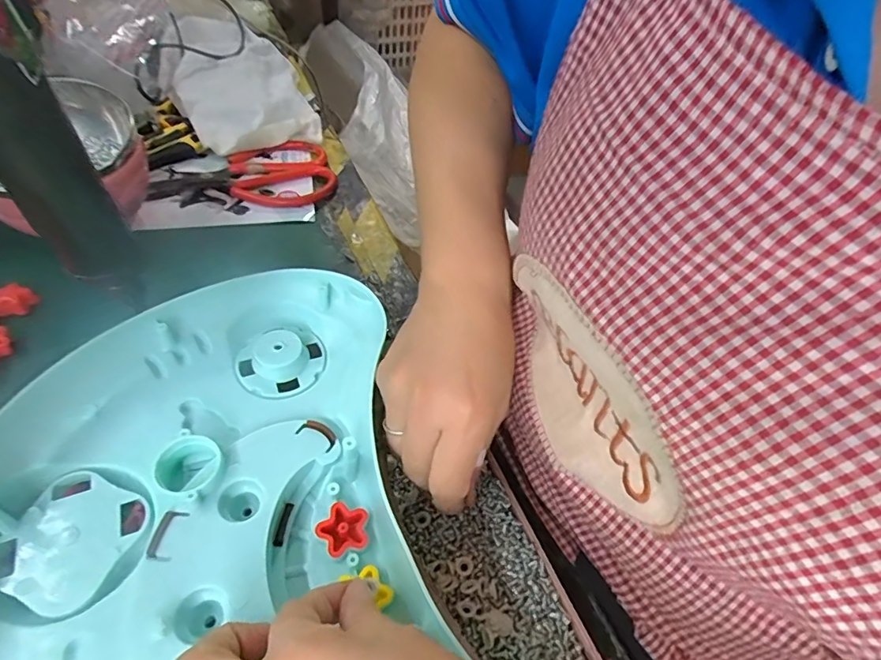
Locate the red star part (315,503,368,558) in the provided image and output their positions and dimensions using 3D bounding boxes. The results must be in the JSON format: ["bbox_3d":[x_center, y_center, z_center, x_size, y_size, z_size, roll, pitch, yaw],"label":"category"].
[{"bbox_3d":[-0.050,0.103,0.252,0.026,0.004,0.025,12,50,4],"label":"red star part"}]

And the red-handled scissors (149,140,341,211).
[{"bbox_3d":[-0.193,-0.145,0.475,0.170,0.014,0.098,-15,53,-18],"label":"red-handled scissors"}]

